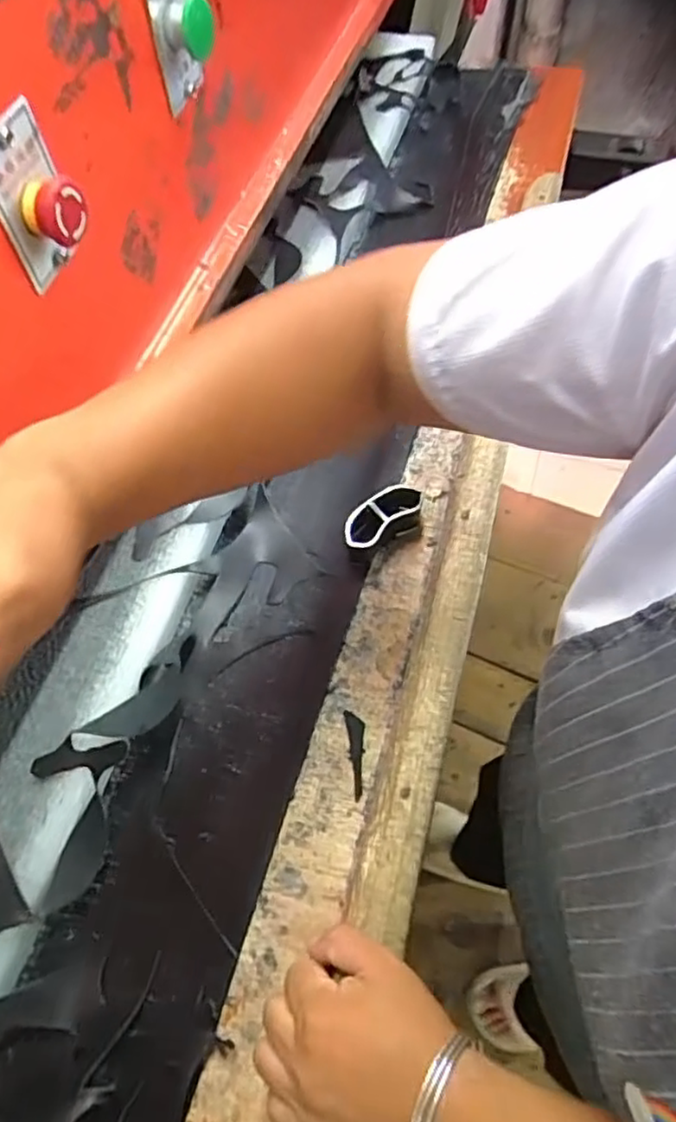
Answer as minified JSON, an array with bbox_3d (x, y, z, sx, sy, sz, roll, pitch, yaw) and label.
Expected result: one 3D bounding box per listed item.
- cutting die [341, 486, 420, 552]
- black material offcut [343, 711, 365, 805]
[{"bbox_3d":[0.040,-0.033,0.586,0.080,0.044,0.035,-33,63,-15],"label":"cutting die"},{"bbox_3d":[0.015,0.144,0.503,0.014,0.004,0.065,-6,59,0],"label":"black material offcut"}]

